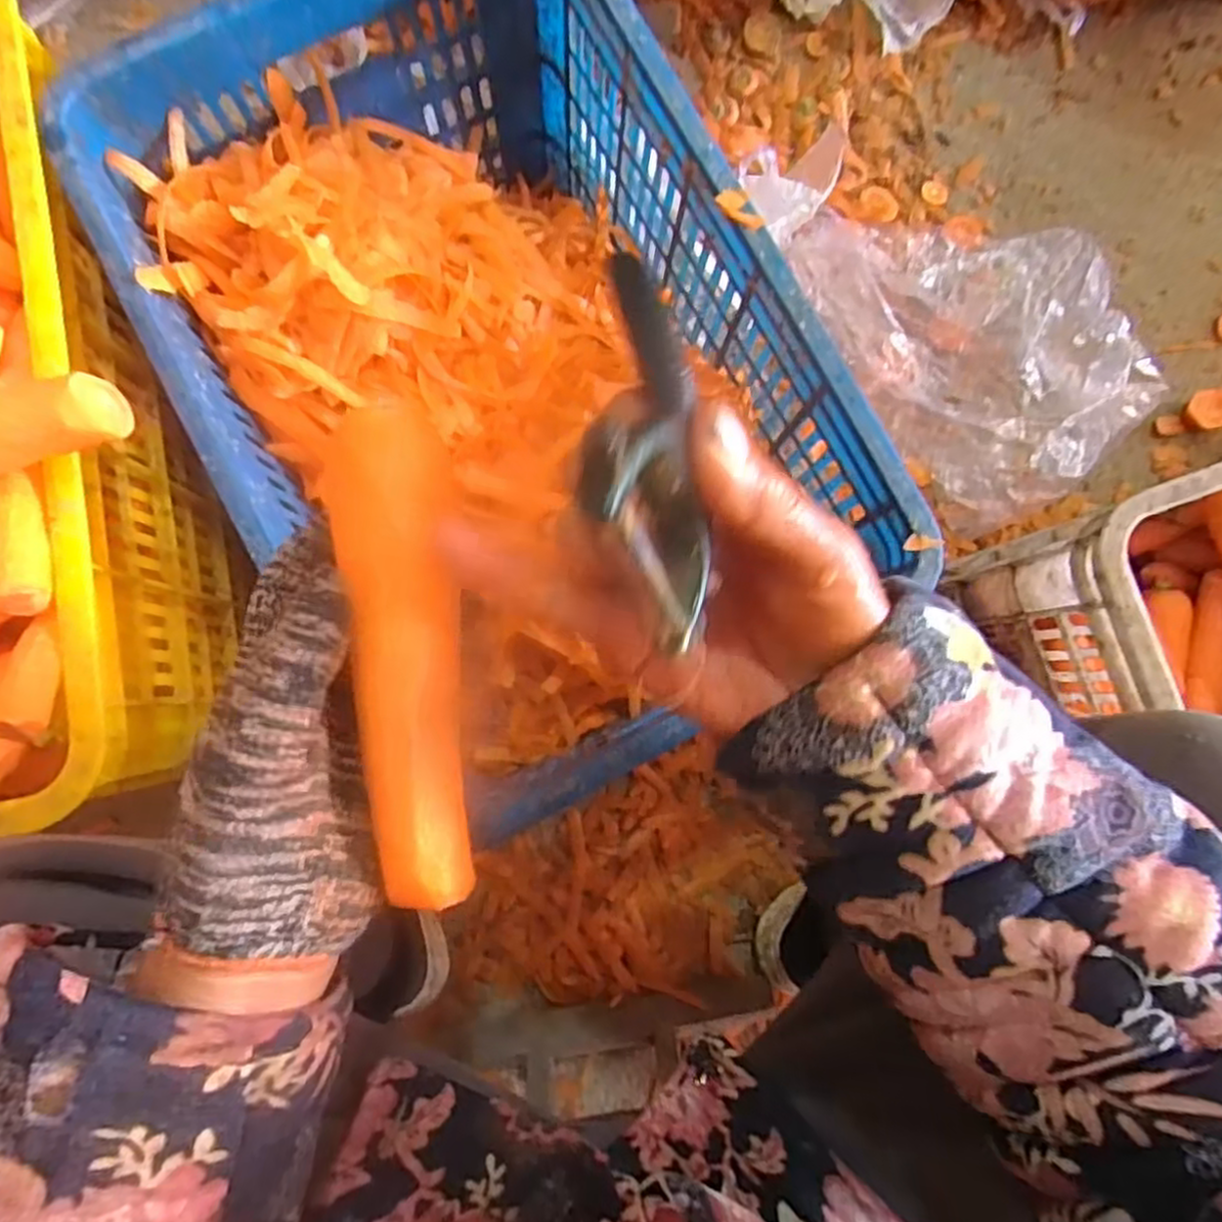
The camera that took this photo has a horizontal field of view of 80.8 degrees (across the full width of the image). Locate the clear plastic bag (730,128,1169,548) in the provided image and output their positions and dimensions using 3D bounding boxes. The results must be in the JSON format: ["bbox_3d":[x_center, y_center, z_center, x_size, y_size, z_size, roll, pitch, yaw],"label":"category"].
[{"bbox_3d":[0.299,-0.286,0.658,0.208,0.088,0.414,-36,87,-6],"label":"clear plastic bag"}]

